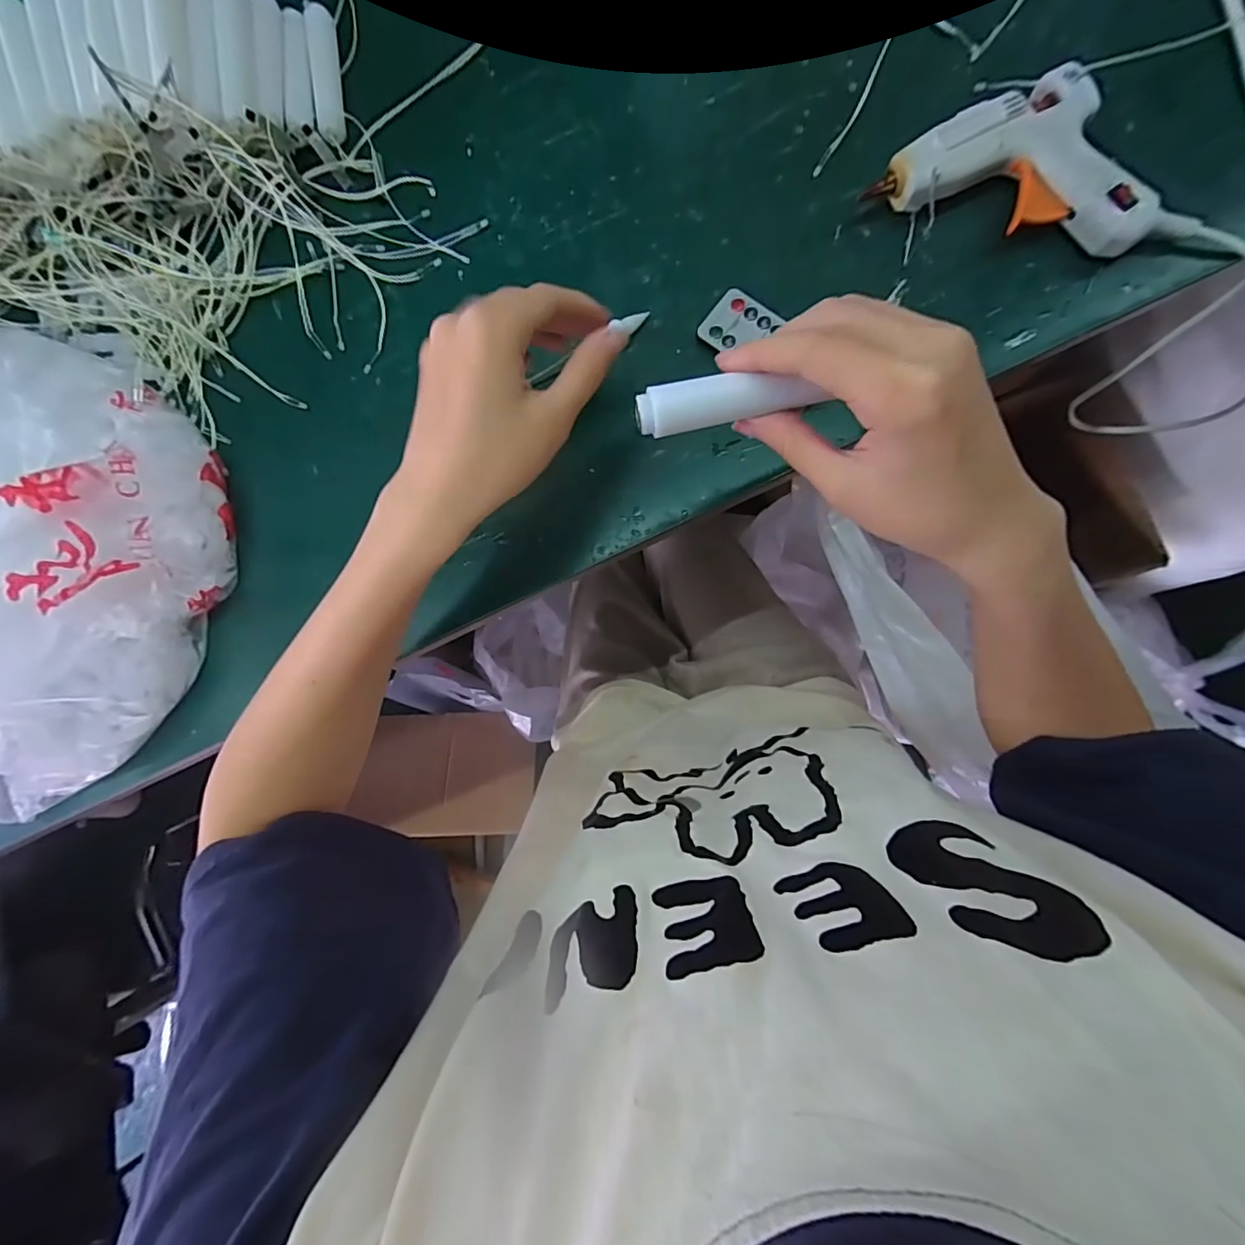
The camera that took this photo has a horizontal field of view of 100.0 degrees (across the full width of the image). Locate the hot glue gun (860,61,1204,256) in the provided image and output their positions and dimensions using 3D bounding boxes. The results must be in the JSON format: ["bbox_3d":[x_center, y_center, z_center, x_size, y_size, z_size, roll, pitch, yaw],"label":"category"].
[{"bbox_3d":[0.240,-0.266,0.300,0.159,0.023,0.090,20,87,6],"label":"hot glue gun"}]

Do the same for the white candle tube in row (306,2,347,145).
[{"bbox_3d":[-0.204,-0.377,0.360,0.016,0.016,0.090,-7,85,4],"label":"white candle tube in row"}]

